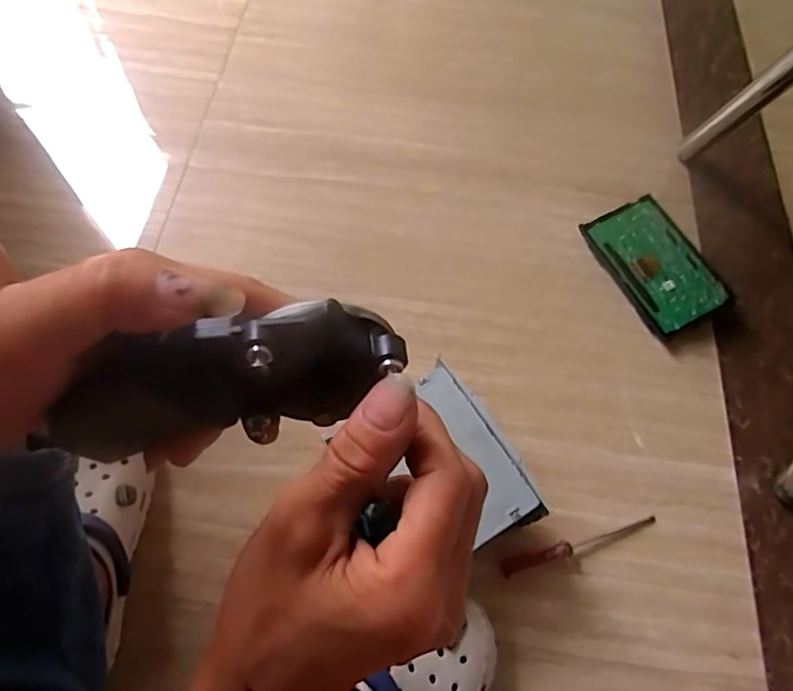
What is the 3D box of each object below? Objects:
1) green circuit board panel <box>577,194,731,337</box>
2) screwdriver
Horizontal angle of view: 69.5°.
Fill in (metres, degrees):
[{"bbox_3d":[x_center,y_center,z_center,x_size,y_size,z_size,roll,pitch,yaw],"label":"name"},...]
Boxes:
[{"bbox_3d":[0.360,-0.113,0.793,0.111,0.014,0.197,-30,68,6],"label":"green circuit board panel"},{"bbox_3d":[0.203,0.217,0.627,0.185,0.022,0.017,-15,65,-10],"label":"screwdriver"}]

